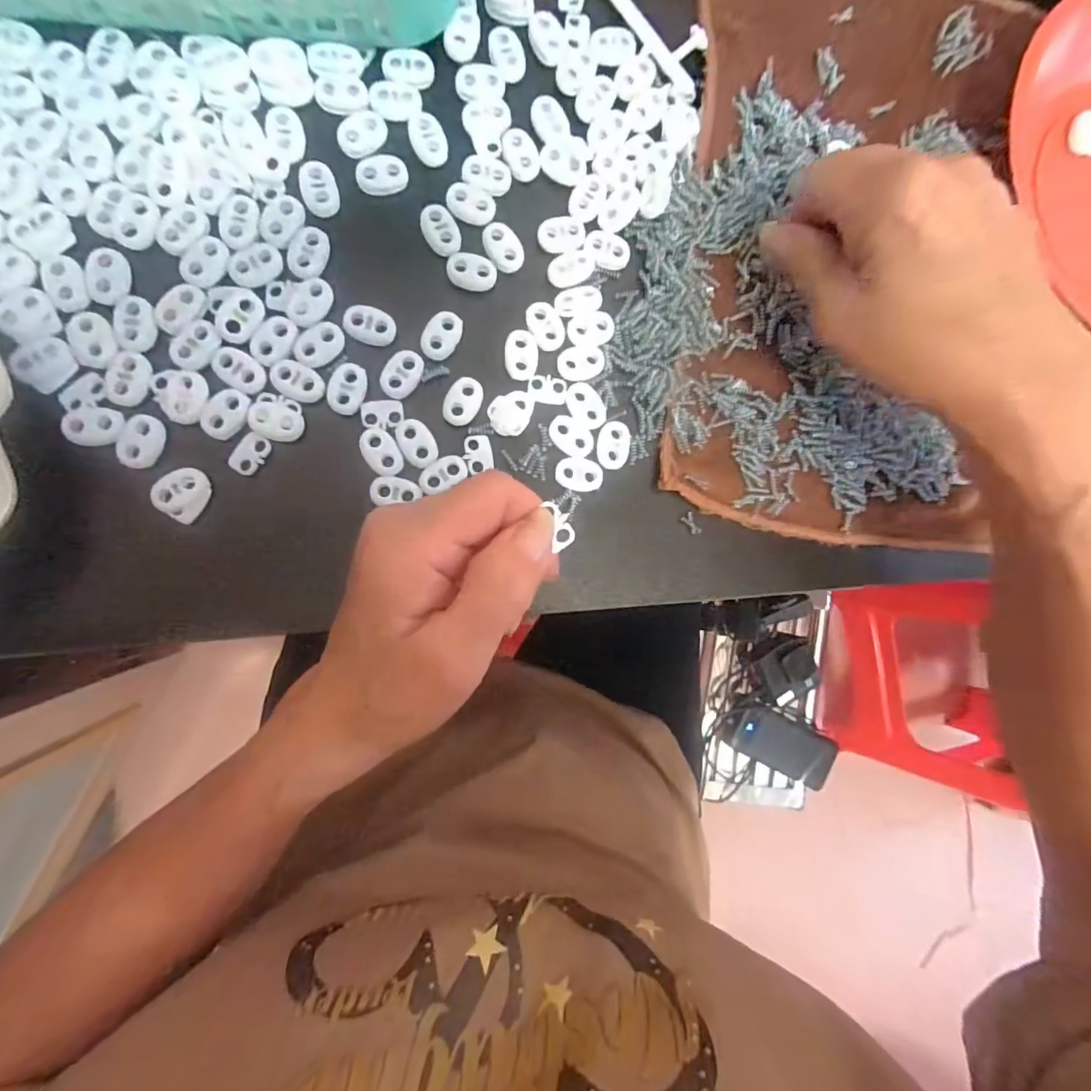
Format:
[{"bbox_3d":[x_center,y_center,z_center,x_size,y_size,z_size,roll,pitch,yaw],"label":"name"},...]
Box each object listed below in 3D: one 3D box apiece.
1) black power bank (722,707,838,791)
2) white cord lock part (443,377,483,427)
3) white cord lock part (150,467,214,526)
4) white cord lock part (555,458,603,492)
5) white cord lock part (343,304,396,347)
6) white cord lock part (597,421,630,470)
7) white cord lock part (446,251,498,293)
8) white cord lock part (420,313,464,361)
[{"bbox_3d":[0.324,0.274,0.715,0.169,0.022,0.072,27,85,-8],"label":"black power bank"},{"bbox_3d":[-0.037,-0.065,0.235,0.015,0.004,0.022,26,85,-8],"label":"white cord lock part"},{"bbox_3d":[-0.150,-0.022,0.214,0.020,0.005,0.018,-38,95,-8],"label":"white cord lock part"},{"bbox_3d":[0.016,-0.033,0.243,0.022,0.004,0.016,0,89,-9],"label":"white cord lock part"},{"bbox_3d":[-0.077,-0.097,0.227,0.022,0.004,0.016,12,87,-9],"label":"white cord lock part"},{"bbox_3d":[0.033,-0.048,0.245,0.016,0.004,0.022,1,89,-9],"label":"white cord lock part"},{"bbox_3d":[-0.033,-0.125,0.236,0.022,0.004,0.016,7,88,-9],"label":"white cord lock part"},{"bbox_3d":[-0.046,-0.095,0.232,0.014,0.004,0.023,31,85,-8],"label":"white cord lock part"}]

